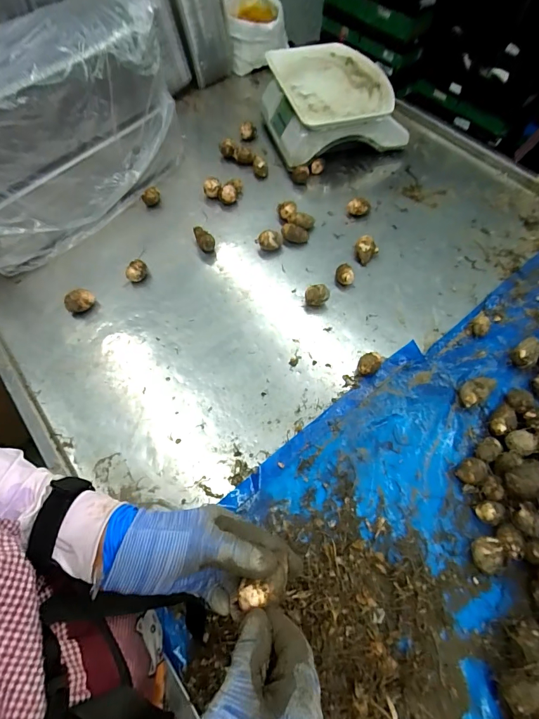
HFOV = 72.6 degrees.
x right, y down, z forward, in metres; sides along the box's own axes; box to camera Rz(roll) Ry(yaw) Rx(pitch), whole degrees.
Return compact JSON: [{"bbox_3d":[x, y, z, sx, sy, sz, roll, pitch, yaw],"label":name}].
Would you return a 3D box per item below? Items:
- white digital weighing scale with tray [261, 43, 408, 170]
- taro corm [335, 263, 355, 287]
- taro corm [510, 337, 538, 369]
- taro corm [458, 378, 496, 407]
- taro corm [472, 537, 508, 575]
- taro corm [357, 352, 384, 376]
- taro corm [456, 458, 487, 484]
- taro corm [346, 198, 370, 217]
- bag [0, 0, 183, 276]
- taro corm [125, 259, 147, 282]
[{"bbox_3d":[0.147,-0.586,0.861,0.276,0.158,0.276,0,64,0],"label":"white digital weighing scale with tray"},{"bbox_3d":[0.144,-0.161,0.697,0.035,0.032,0.031,13,65,6],"label":"taro corm"},{"bbox_3d":[0.427,-0.009,0.608,0.056,0.040,0.035,-38,70,-17],"label":"taro corm"},{"bbox_3d":[0.330,0.049,0.581,0.069,0.036,0.033,-25,66,-11],"label":"taro corm"},{"bbox_3d":[0.283,0.256,0.480,0.039,0.031,0.040,-7,64,-3],"label":"taro corm"},{"bbox_3d":[0.167,0.008,0.612,0.033,0.031,0.041,32,68,14],"label":"taro corm"},{"bbox_3d":[0.288,0.161,0.524,0.035,0.032,0.033,0,64,0],"label":"taro corm"},{"bbox_3d":[0.190,-0.322,0.775,0.049,0.035,0.030,-1,64,0],"label":"taro corm"},{"bbox_3d":[-0.395,-0.378,0.671,0.509,0.286,0.205,-38,70,-16],"label":"bag"},{"bbox_3d":[-0.250,-0.163,0.696,0.030,0.039,0.038,15,65,7],"label":"taro corm"}]

